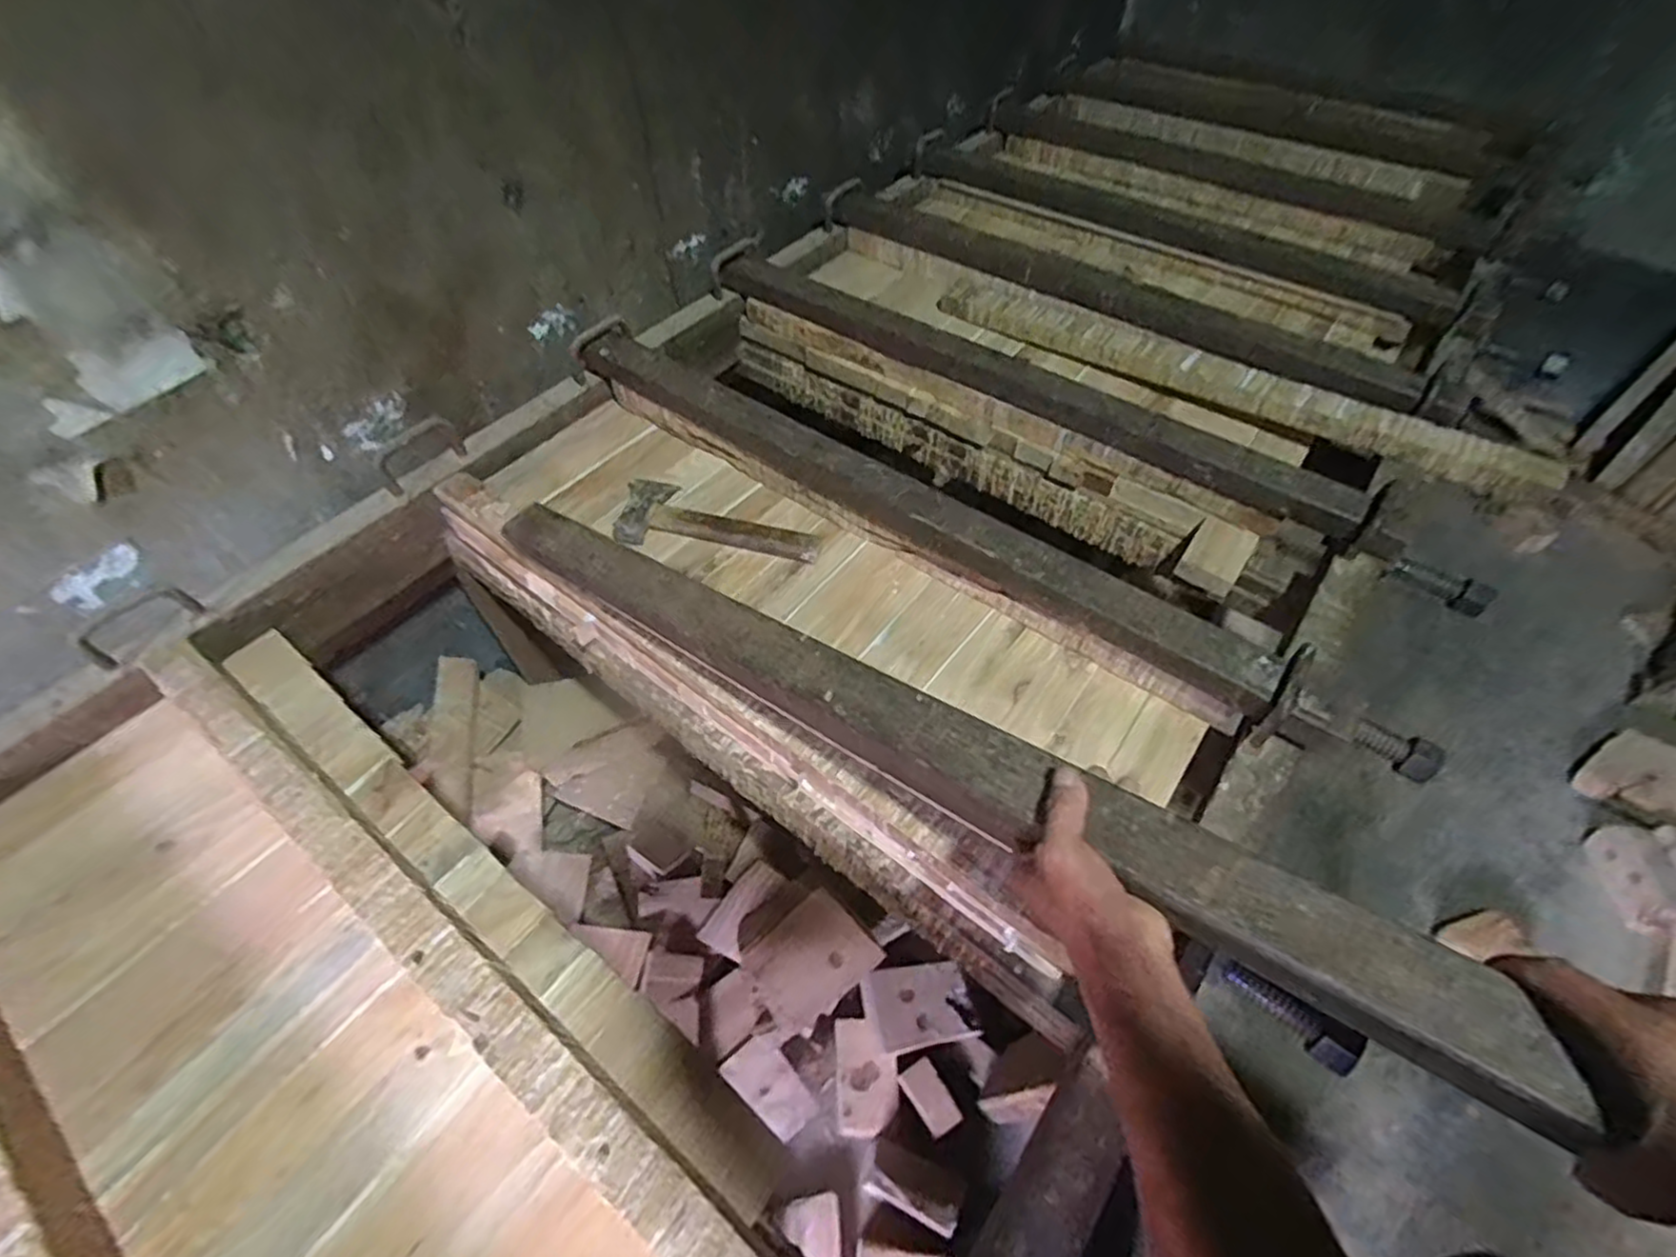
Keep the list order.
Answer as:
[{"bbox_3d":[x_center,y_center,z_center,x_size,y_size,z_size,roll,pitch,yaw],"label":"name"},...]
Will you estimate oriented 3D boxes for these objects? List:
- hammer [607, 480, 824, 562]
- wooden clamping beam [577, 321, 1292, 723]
[{"bbox_3d":[-0.161,-0.152,0.971,0.276,0.031,0.119,7,53,5],"label":"hammer"},{"bbox_3d":[0.035,-0.195,0.924,1.048,0.062,0.064,32,59,21],"label":"wooden clamping beam"}]

